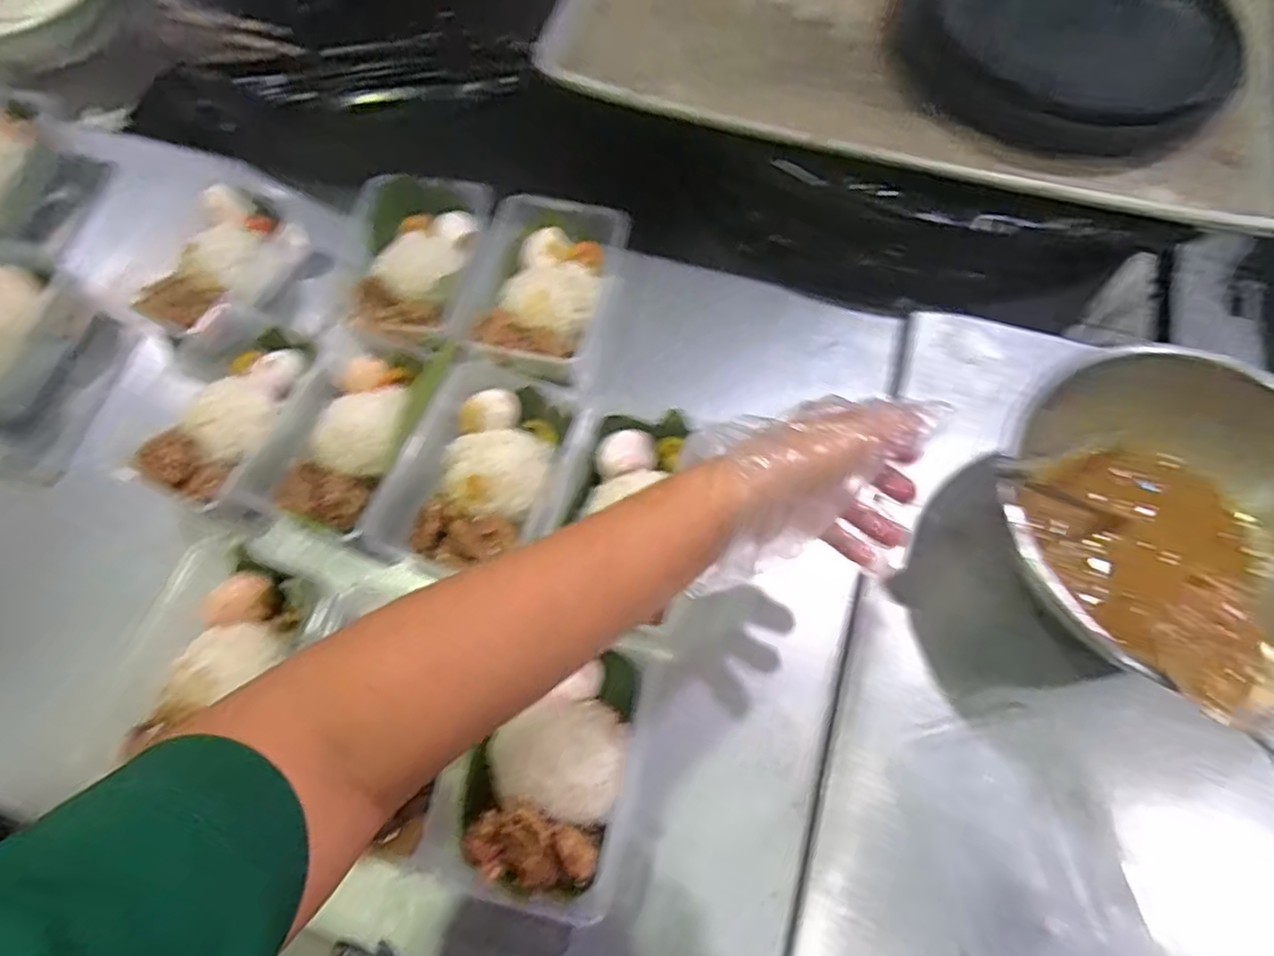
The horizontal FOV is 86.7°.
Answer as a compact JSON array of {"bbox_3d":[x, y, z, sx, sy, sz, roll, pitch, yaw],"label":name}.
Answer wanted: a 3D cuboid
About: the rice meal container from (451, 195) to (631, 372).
[{"bbox_3d":[-0.079,-0.168,0.610,0.116,0.055,0.172,11,70,9],"label":"rice meal container"}]

